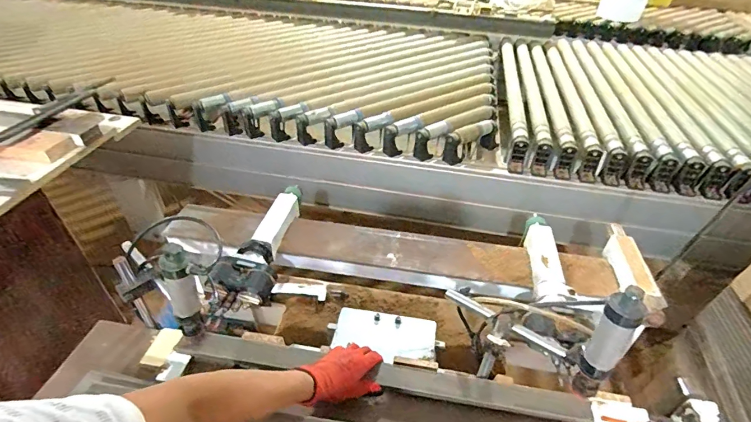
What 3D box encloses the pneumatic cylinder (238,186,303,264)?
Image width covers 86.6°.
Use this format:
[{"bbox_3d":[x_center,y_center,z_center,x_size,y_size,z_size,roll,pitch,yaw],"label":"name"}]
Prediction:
[{"bbox_3d":[-0.272,0.031,1.101,0.067,0.067,0.301,9,40,7],"label":"pneumatic cylinder"}]

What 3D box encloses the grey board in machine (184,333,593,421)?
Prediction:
[{"bbox_3d":[0.008,0.309,0.749,0.745,0.032,0.042,7,40,7],"label":"grey board in machine"}]

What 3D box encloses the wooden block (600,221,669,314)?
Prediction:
[{"bbox_3d":[0.637,0.134,1.009,0.068,0.053,0.278,5,40,2],"label":"wooden block"}]

